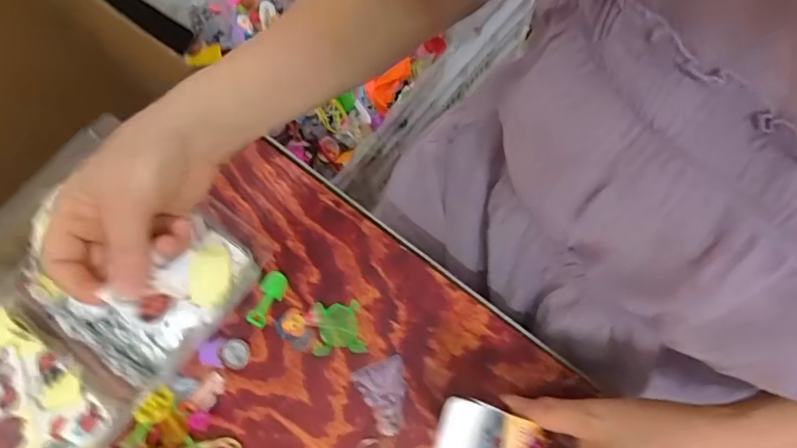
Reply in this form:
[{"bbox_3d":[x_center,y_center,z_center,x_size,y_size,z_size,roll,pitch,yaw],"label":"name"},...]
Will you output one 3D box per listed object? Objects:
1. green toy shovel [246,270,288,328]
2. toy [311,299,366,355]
[{"bbox_3d":[-0.114,0.066,0.440,0.022,0.010,0.049,20,74,9],"label":"green toy shovel"},{"bbox_3d":[-0.051,0.089,0.428,0.043,0.014,0.043,-4,69,-3],"label":"toy"}]

